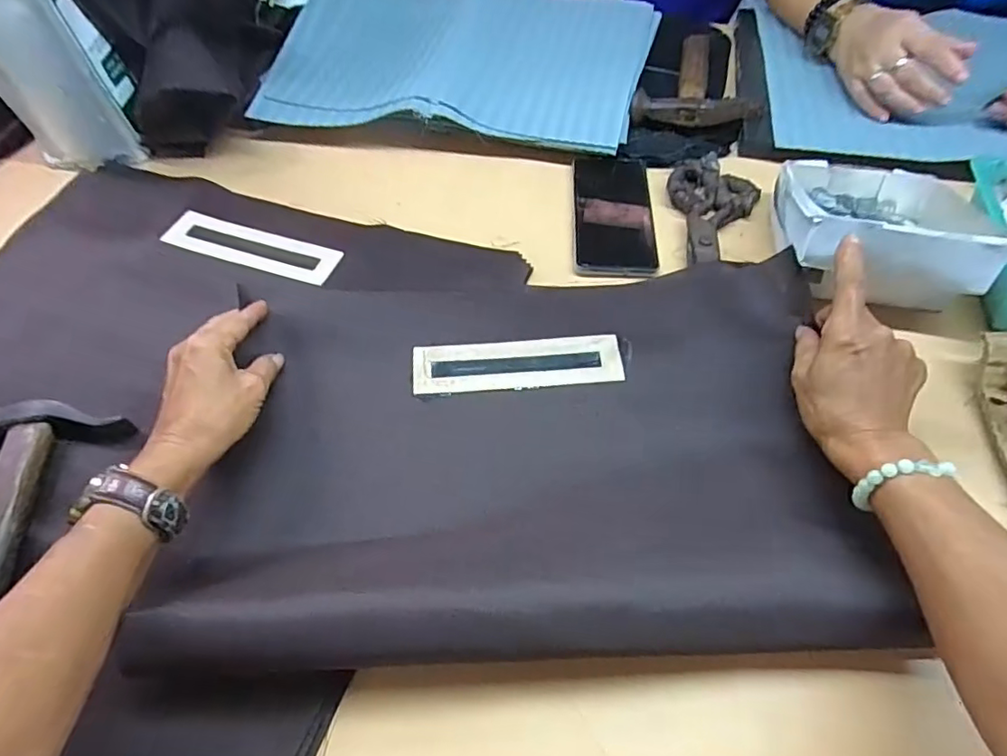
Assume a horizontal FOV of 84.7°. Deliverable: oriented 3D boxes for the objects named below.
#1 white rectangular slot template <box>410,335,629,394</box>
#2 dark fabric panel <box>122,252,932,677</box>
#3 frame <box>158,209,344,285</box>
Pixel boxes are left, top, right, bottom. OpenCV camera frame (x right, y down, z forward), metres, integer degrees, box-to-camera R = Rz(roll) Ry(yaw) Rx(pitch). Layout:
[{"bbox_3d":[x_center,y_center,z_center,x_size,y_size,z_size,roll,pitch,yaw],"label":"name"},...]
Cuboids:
[{"bbox_3d":[0.011,-0.011,0.422,0.156,0.004,0.042,-4,60,-1],"label":"white rectangular slot template"},{"bbox_3d":[0.011,0.024,0.372,0.412,0.079,0.299,-2,59,0],"label":"dark fabric panel"},{"bbox_3d":[-0.218,-0.115,0.482,0.155,0.008,0.046,17,53,10],"label":"frame"}]

